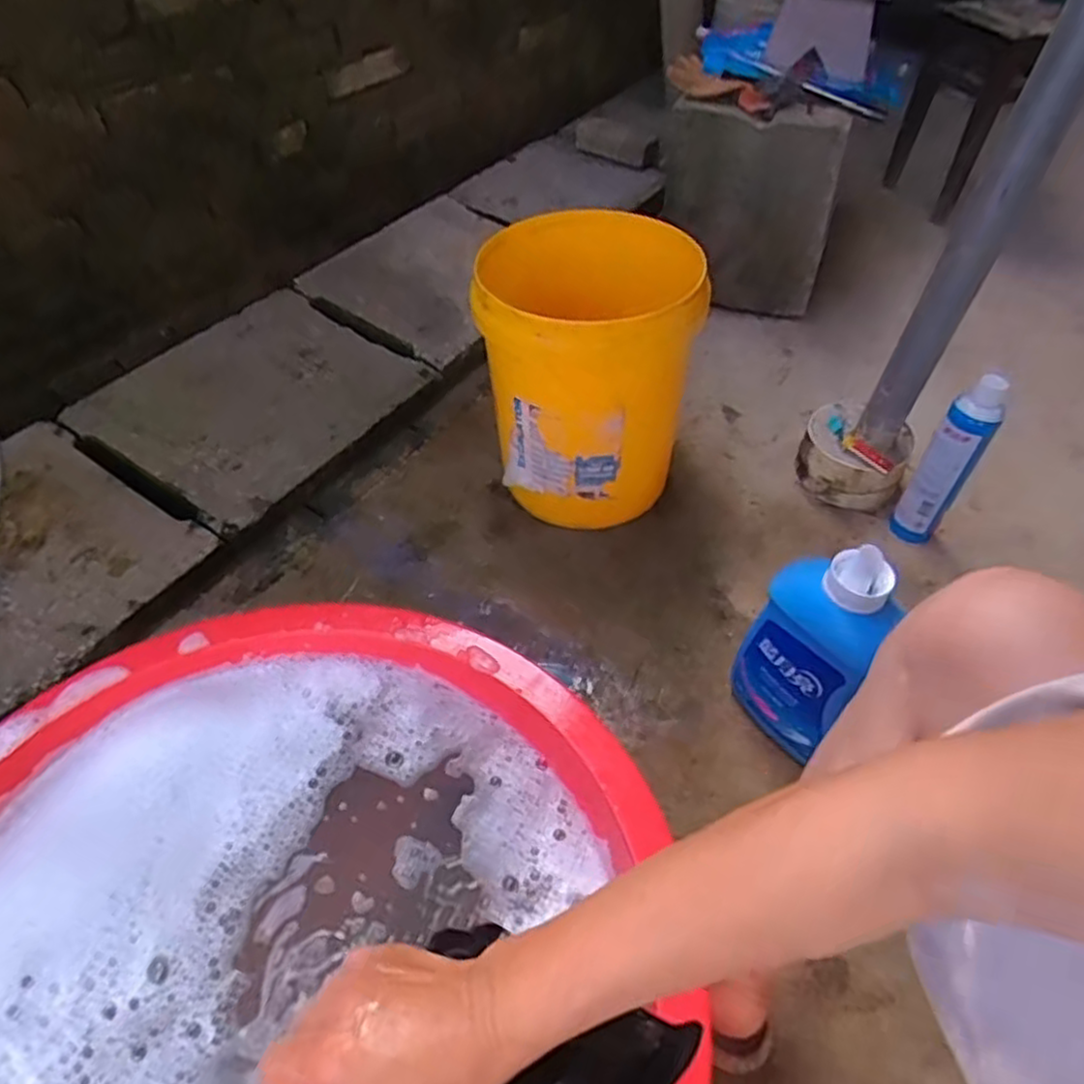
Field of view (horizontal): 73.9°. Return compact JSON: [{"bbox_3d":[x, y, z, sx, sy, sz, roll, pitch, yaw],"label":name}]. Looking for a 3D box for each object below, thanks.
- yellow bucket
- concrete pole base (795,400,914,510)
[{"bbox_3d":[0.060,-0.249,1.073,0.271,0.360,0.305,8,50,4],"label":"yellow bucket"},{"bbox_3d":[0.501,-0.142,1.169,0.154,0.110,0.141,2,50,-2],"label":"concrete pole base"}]

